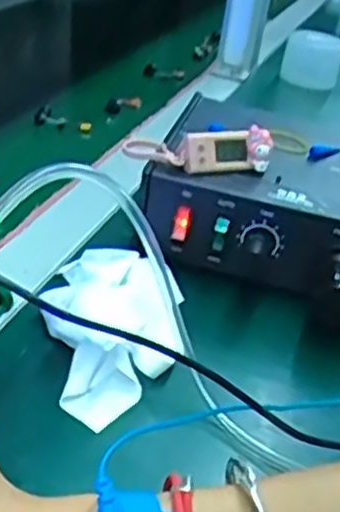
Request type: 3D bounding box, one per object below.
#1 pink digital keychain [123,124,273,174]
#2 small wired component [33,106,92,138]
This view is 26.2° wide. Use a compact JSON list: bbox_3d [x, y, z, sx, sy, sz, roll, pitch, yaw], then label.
[{"bbox_3d":[0.017,-0.064,0.434,0.087,0.021,0.030,8,31,-5],"label":"pink digital keychain"},{"bbox_3d":[-0.095,-0.120,0.647,0.057,0.023,0.015,15,31,7],"label":"small wired component"}]

